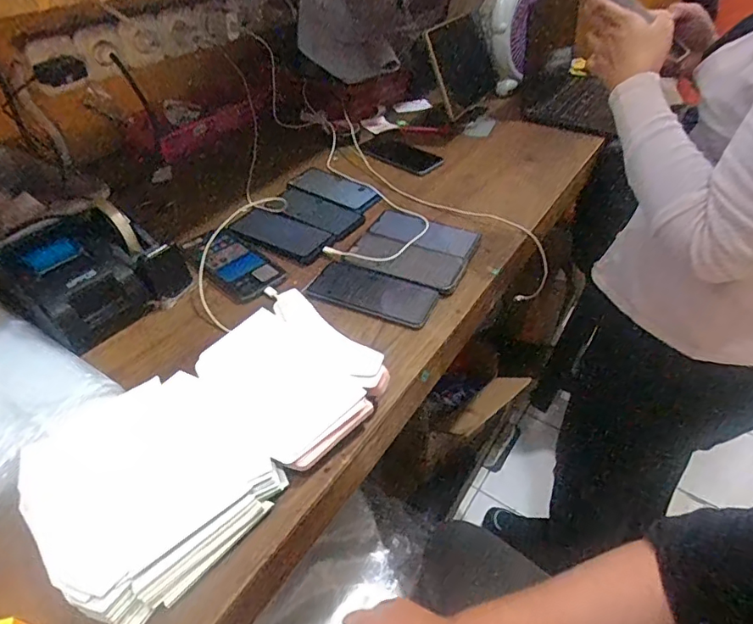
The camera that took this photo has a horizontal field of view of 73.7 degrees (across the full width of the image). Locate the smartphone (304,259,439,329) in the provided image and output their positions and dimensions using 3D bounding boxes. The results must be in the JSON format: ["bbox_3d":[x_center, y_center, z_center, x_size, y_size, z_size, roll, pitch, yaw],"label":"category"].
[{"bbox_3d":[-0.005,-0.028,0.678,0.169,0.015,0.082,18,44,18],"label":"smartphone"}]

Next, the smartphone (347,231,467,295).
[{"bbox_3d":[0.040,-0.077,0.719,0.168,0.010,0.085,22,45,21],"label":"smartphone"}]

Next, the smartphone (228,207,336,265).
[{"bbox_3d":[-0.146,-0.120,0.767,0.154,0.008,0.069,23,67,17],"label":"smartphone"}]

